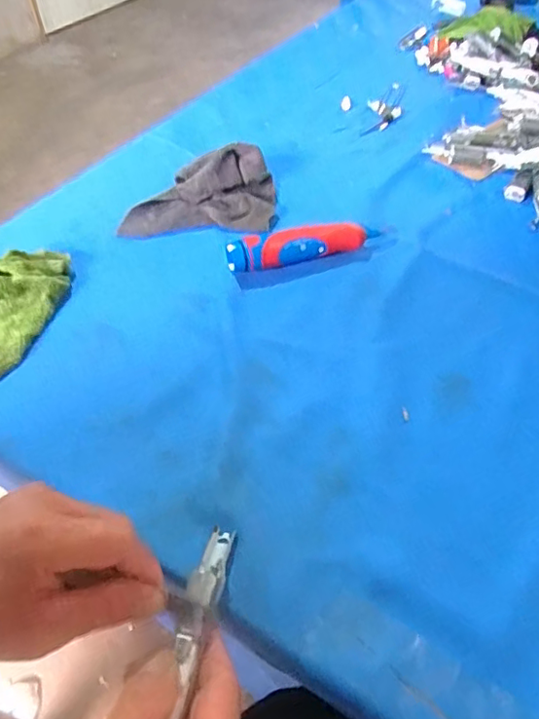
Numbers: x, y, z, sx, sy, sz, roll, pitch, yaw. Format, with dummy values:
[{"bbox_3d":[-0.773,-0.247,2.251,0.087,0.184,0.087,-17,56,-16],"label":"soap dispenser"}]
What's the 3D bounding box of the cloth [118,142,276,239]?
[{"bbox_3d":[-0.072,-0.171,0.566,0.154,0.040,0.092,-3,50,-1],"label":"cloth"}]

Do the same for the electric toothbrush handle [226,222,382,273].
[{"bbox_3d":[0.032,-0.106,0.518,0.142,0.025,0.030,-15,51,-11],"label":"electric toothbrush handle"}]

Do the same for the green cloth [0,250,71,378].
[{"bbox_3d":[-0.224,-0.042,0.463,0.069,0.037,0.152,12,51,12],"label":"green cloth"}]

